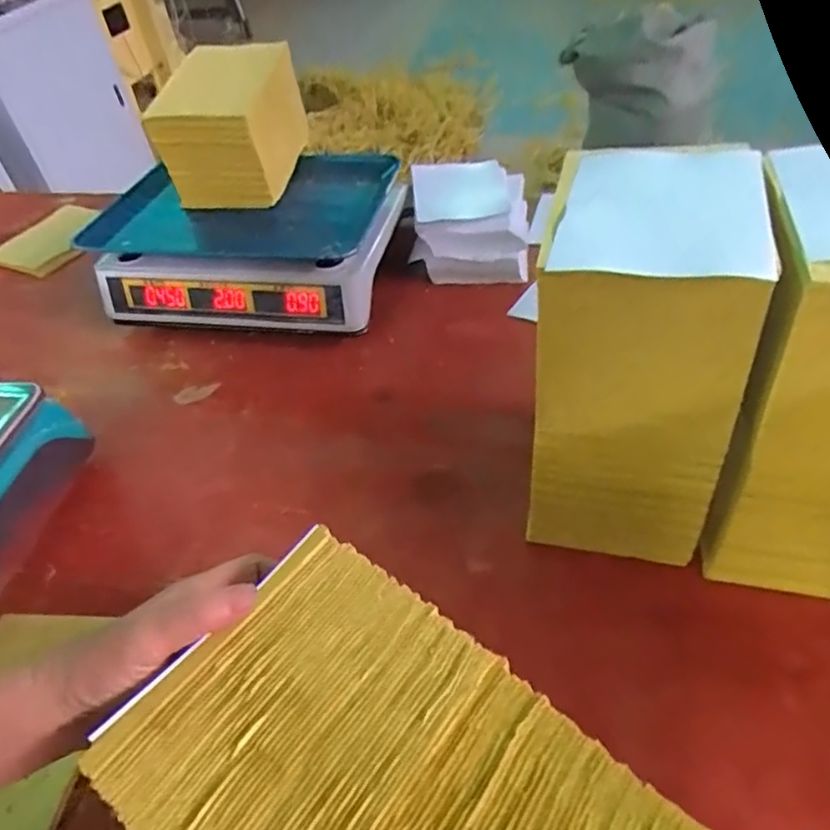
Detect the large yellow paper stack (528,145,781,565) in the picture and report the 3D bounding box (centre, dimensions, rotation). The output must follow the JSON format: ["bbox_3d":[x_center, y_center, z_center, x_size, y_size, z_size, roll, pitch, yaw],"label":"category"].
[{"bbox_3d":[0.159,-0.044,0.440,0.128,0.246,0.185,7,46,15],"label":"large yellow paper stack"}]

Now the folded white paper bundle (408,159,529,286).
[{"bbox_3d":[0.068,-0.252,0.789,0.133,0.084,0.180,-3,46,5],"label":"folded white paper bundle"}]

